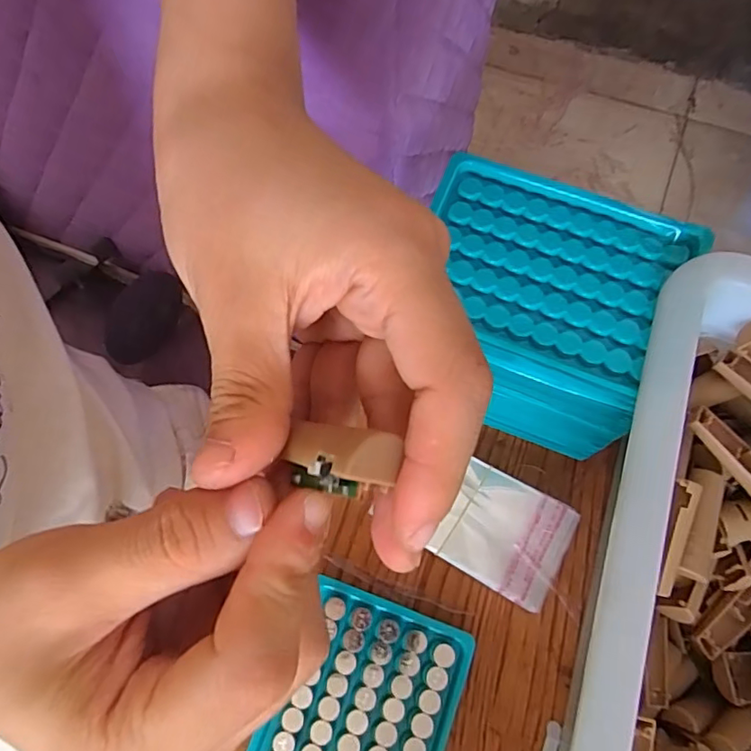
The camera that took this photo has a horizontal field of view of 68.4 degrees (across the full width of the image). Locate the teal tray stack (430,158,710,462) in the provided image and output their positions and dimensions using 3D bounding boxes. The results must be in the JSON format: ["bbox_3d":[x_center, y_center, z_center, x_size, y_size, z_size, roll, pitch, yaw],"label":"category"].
[{"bbox_3d":[0.084,-0.031,0.303,0.124,0.099,0.099,22,73,9],"label":"teal tray stack"}]

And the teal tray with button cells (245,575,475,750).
[{"bbox_3d":[-0.010,0.187,0.290,0.096,0.021,0.131,18,73,8],"label":"teal tray with button cells"}]

